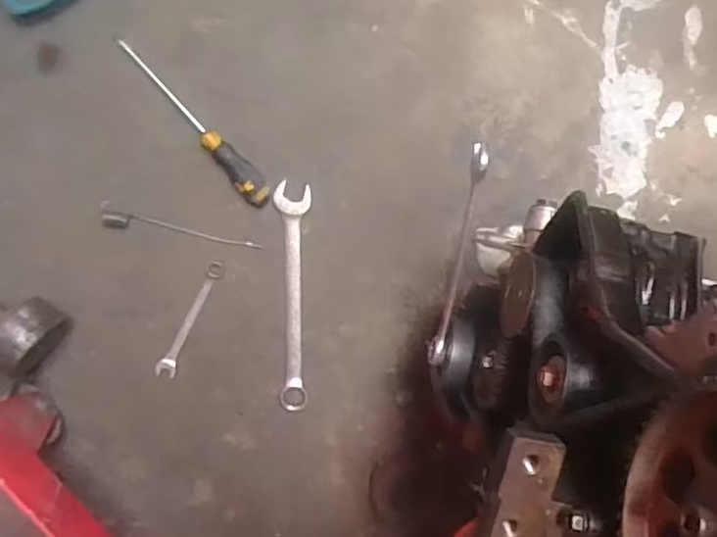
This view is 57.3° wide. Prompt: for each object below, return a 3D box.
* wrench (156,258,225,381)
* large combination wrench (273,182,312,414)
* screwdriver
[{"bbox_3d":[-0.210,0.064,0.815,0.024,0.007,0.163,26,98,-5],"label":"wrench"},{"bbox_3d":[-0.081,0.040,0.834,0.042,0.010,0.290,0,100,-1],"label":"large combination wrench"},{"bbox_3d":[-0.192,-0.170,0.762,0.031,0.026,0.246,-41,98,6],"label":"screwdriver"}]

